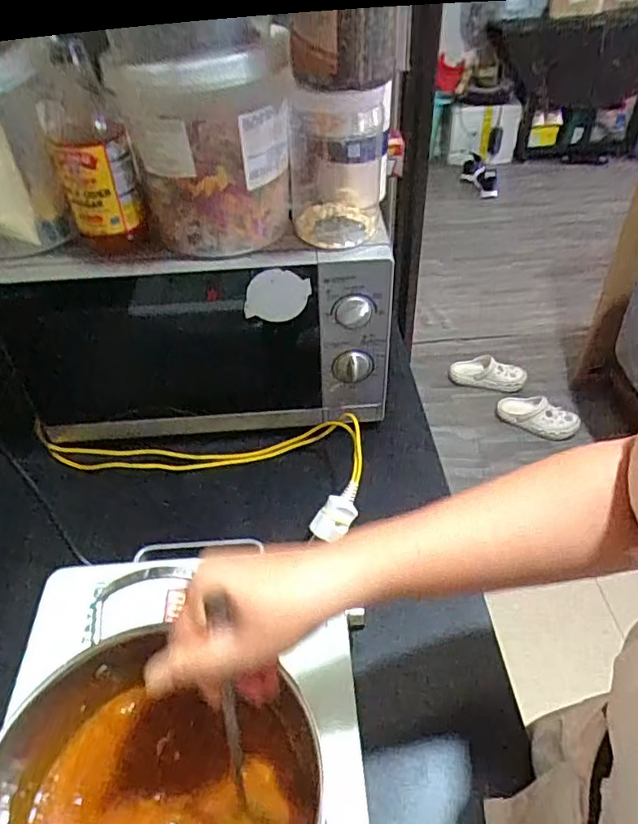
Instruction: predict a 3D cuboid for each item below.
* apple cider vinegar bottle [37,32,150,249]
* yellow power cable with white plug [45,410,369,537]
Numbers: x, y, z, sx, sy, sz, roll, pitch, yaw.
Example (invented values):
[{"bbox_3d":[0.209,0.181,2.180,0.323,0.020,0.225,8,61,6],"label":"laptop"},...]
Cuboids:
[{"bbox_3d":[-0.225,-0.254,0.576,0.070,0.176,0.060,-20,48,-18],"label":"apple cider vinegar bottle"},{"bbox_3d":[-0.149,0.043,0.717,0.422,0.081,0.146,12,45,14],"label":"yellow power cable with white plug"}]

